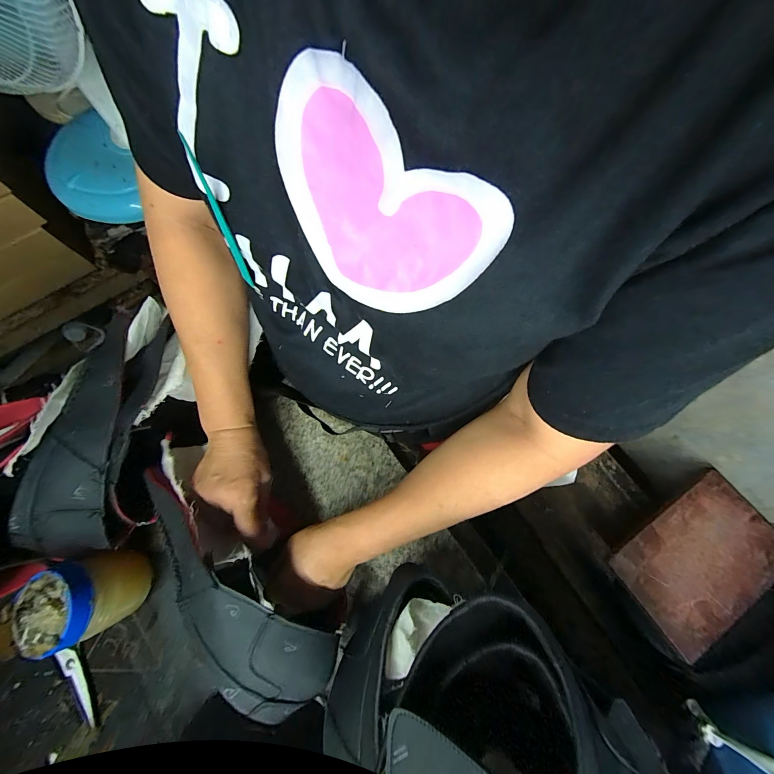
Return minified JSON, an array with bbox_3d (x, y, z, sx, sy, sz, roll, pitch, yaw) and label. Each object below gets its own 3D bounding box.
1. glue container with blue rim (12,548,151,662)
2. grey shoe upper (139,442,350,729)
[{"bbox_3d":[-0.314,0.222,0.350,0.065,0.111,0.072,-15,75,-5],"label":"glue container with blue rim"},{"bbox_3d":[-0.158,0.164,0.313,0.106,0.087,0.283,-41,73,-11],"label":"grey shoe upper"}]

